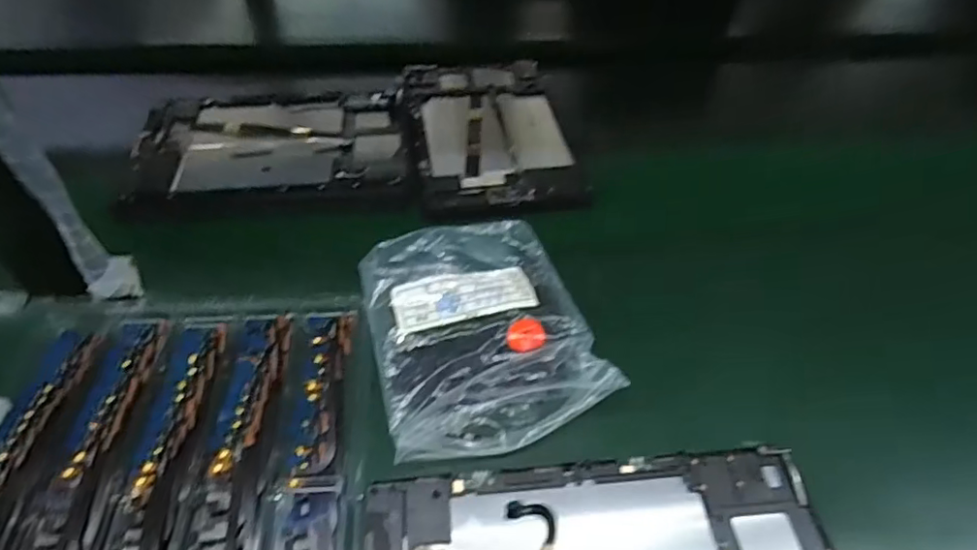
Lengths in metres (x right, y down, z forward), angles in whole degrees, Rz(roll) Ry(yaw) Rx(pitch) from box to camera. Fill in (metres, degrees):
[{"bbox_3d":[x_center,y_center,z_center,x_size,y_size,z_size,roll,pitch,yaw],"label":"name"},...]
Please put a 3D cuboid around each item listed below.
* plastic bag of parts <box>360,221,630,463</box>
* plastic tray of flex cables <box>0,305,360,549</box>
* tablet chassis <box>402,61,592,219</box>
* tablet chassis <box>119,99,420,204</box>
[{"bbox_3d":[-0.006,0.030,0.389,0.139,0.032,0.167,-11,53,-13],"label":"plastic bag of parts"},{"bbox_3d":[-0.182,0.123,0.315,0.215,0.012,0.258,1,51,-4],"label":"plastic tray of flex cables"},{"bbox_3d":[0.000,-0.138,0.549,0.143,0.012,0.232,-6,52,-9],"label":"tablet chassis"},{"bbox_3d":[-0.184,-0.118,0.512,0.225,0.017,0.140,-5,52,-8],"label":"tablet chassis"}]

